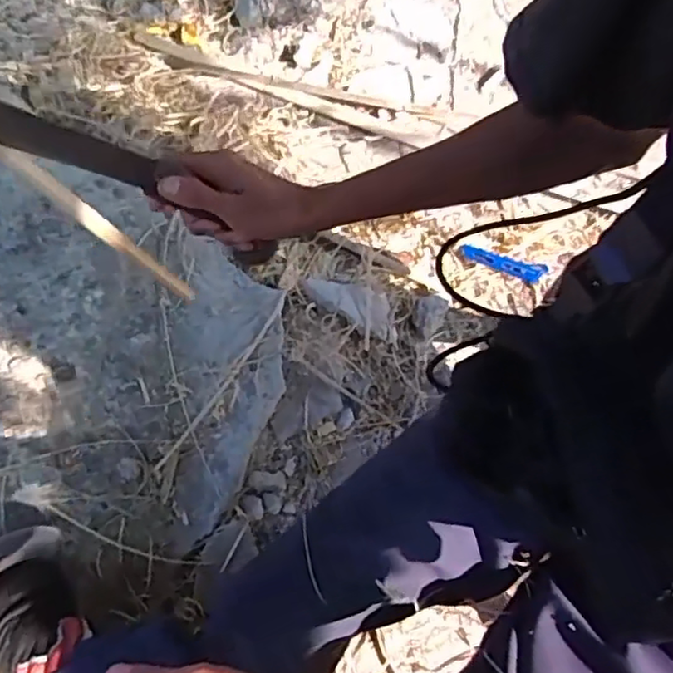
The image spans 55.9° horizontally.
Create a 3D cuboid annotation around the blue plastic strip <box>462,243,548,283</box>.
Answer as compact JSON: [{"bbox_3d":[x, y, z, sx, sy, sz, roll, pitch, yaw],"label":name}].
[{"bbox_3d":[0.265,-0.118,1.011,0.131,0.019,0.026,20,67,12],"label":"blue plastic strip"}]

